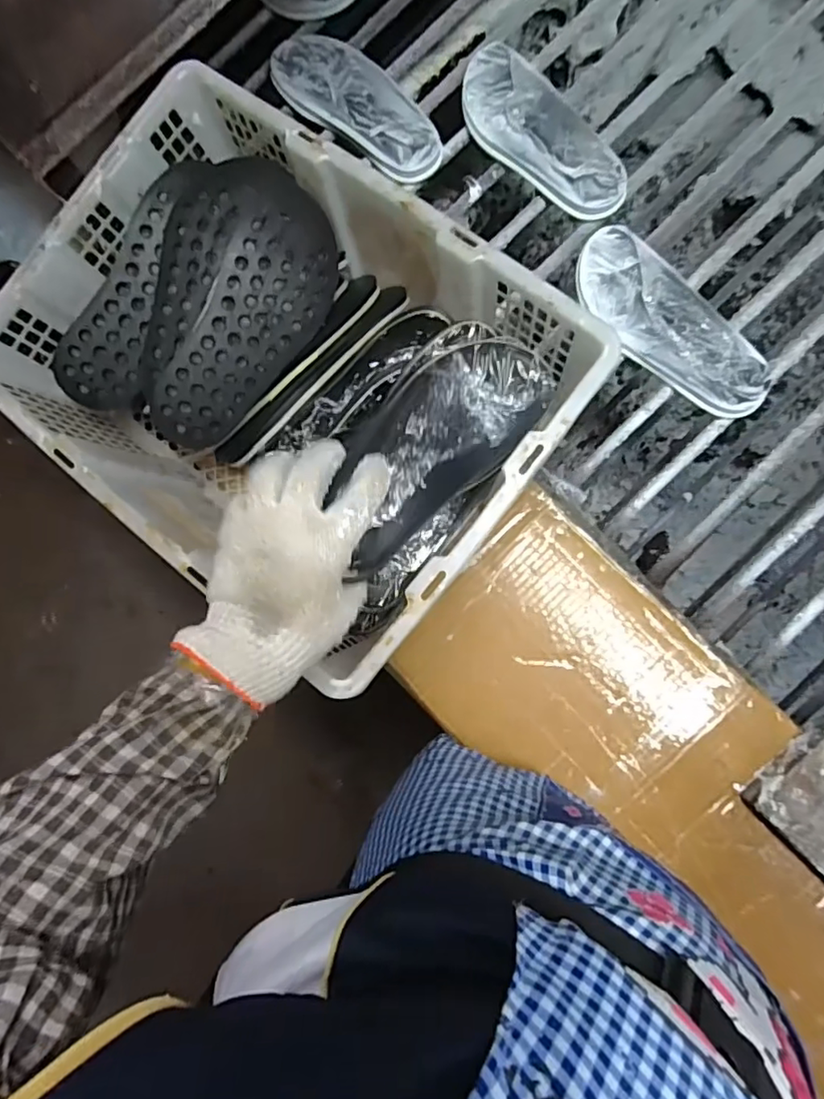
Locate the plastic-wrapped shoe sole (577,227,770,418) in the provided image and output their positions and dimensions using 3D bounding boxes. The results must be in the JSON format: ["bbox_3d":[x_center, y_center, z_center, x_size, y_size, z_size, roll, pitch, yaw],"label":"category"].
[{"bbox_3d":[0.276,-0.243,0.633,0.098,0.017,0.246,-37,81,4],"label":"plastic-wrapped shoe sole"}]

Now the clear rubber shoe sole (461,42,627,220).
[{"bbox_3d":[0.147,-0.483,0.676,0.088,0.017,0.253,-41,81,3],"label":"clear rubber shoe sole"}]

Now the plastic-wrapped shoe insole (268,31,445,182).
[{"bbox_3d":[-0.070,-0.558,0.720,0.256,0.016,0.097,41,92,10],"label":"plastic-wrapped shoe insole"}]

